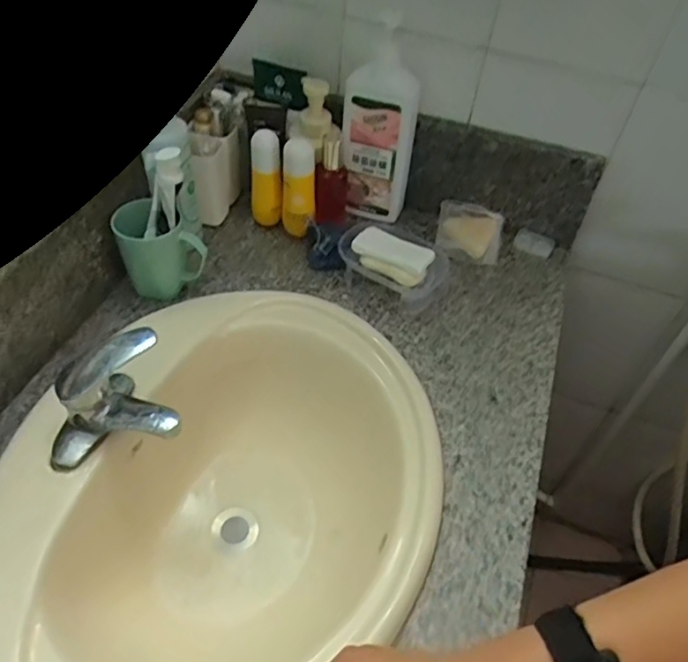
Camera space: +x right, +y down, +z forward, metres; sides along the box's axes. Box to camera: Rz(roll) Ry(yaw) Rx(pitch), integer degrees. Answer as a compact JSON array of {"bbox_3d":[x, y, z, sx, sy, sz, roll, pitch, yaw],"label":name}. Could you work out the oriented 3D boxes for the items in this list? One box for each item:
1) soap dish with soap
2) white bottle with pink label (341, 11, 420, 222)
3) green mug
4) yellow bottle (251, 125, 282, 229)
[{"bbox_3d":[0.067,-0.097,0.853,0.151,0.071,0.097,34,53,20],"label":"soap dish with soap"},{"bbox_3d":[0.051,-0.291,0.866,0.109,0.272,0.053,9,49,0],"label":"white bottle with pink label"},{"bbox_3d":[-0.242,-0.106,0.797,0.102,0.106,0.077,-17,52,-19],"label":"green mug"},{"bbox_3d":[-0.116,-0.215,0.896,0.043,0.156,0.041,-4,50,-11],"label":"yellow bottle"}]

